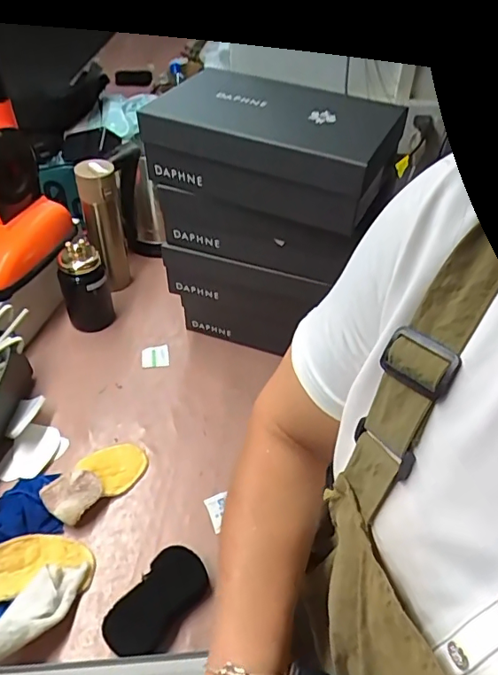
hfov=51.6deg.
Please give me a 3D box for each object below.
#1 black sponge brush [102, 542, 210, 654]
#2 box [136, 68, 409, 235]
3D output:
[{"bbox_3d":[-0.104,0.301,0.581,0.063,0.038,0.120,32,52,26],"label":"black sponge brush"},{"bbox_3d":[0.032,-0.251,0.674,0.297,0.103,0.173,23,48,19],"label":"box"}]

